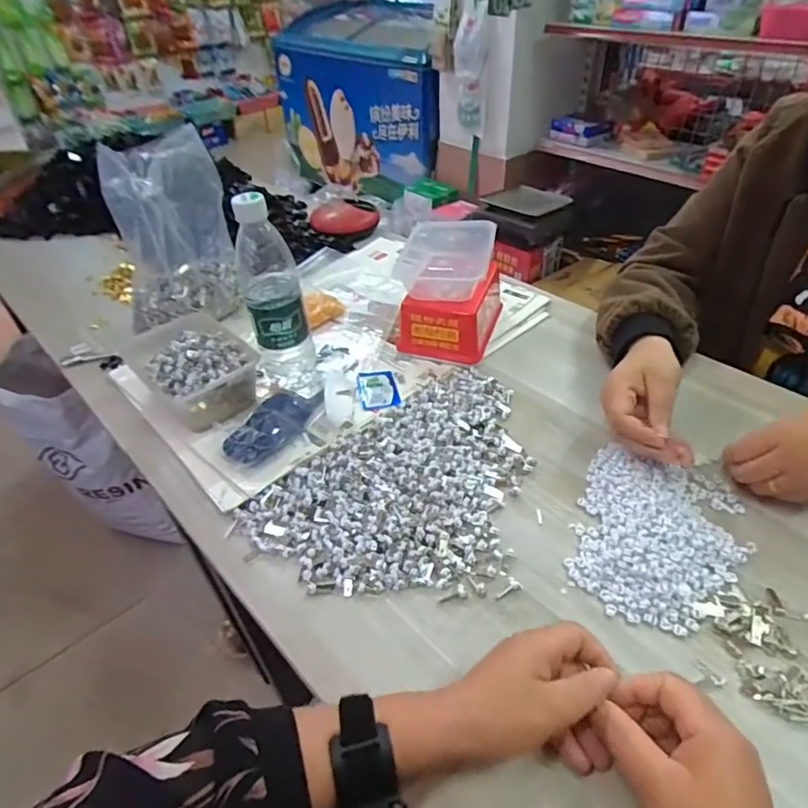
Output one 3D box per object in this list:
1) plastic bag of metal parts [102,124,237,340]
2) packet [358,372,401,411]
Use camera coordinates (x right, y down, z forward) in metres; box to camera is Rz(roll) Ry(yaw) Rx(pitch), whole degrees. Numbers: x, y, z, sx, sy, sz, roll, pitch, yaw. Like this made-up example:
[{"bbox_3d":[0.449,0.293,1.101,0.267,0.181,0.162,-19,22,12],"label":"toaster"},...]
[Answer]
[{"bbox_3d":[-0.301,-0.211,0.694,0.069,0.237,0.141,22,47,27],"label":"plastic bag of metal parts"},{"bbox_3d":[-0.032,-0.017,0.655,0.046,0.005,0.069,-10,41,-6],"label":"packet"}]

